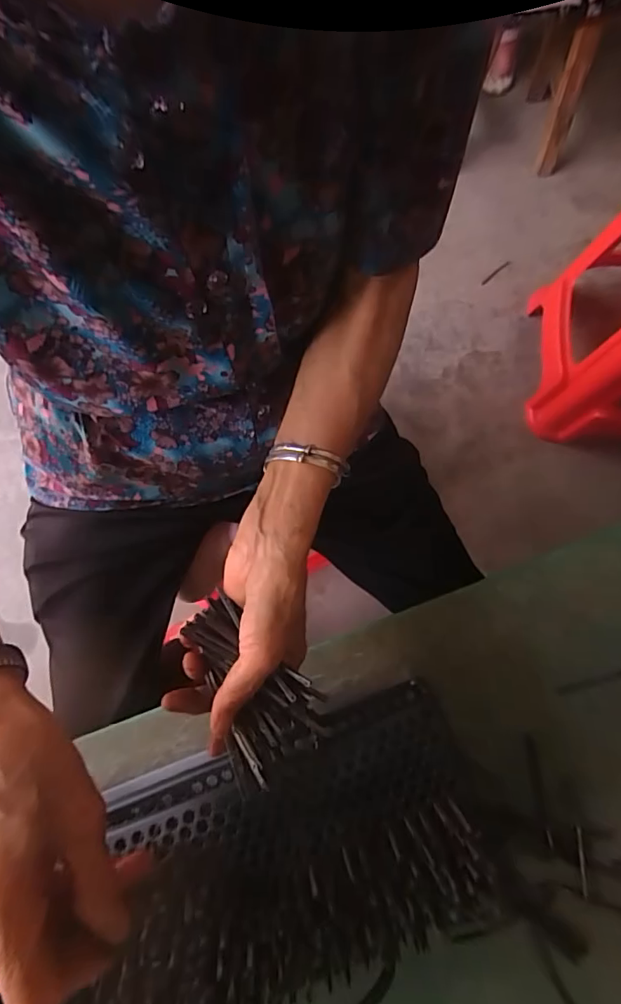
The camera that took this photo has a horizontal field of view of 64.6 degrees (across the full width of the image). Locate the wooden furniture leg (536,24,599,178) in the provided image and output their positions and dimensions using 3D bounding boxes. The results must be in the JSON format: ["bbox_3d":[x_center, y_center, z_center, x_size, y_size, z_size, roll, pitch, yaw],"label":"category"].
[{"bbox_3d":[0.598,-0.934,1.160,0.049,0.280,0.037,-5,50,-2],"label":"wooden furniture leg"}]

